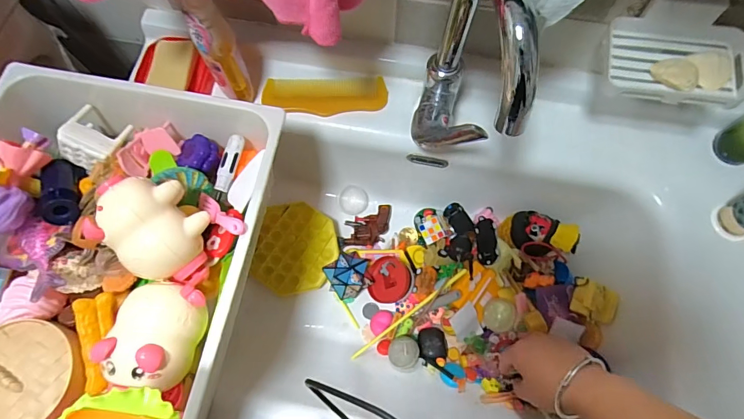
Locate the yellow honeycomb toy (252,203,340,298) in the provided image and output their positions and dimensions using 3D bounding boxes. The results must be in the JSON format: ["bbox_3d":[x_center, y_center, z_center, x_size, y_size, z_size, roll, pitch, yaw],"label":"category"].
[{"bbox_3d":[-0.108,0.056,0.594,0.113,0.014,0.126,8,71,4],"label":"yellow honeycomb toy"}]

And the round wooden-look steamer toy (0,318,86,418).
[{"bbox_3d":[-0.304,0.146,0.353,0.102,0.024,0.096,0,71,1],"label":"round wooden-look steamer toy"}]

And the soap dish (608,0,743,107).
[{"bbox_3d":[0.297,-0.149,0.395,0.126,0.041,0.092,11,72,5],"label":"soap dish"}]

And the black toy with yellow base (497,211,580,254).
[{"bbox_3d":[0.228,0.030,0.557,0.094,0.039,0.056,9,69,33],"label":"black toy with yellow base"}]

